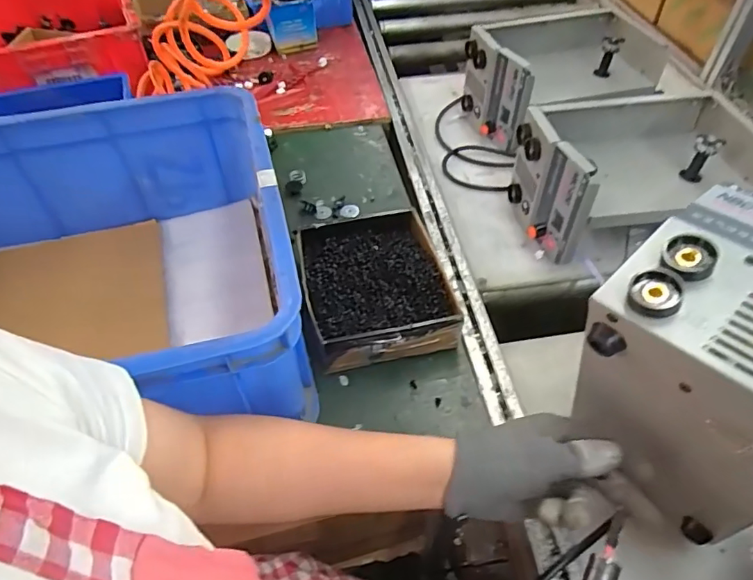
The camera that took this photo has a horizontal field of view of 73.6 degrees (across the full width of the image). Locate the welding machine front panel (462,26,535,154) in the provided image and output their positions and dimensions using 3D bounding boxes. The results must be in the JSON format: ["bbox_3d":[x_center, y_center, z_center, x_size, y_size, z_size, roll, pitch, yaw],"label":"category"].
[{"bbox_3d":[0.202,-0.340,0.868,0.046,0.154,0.173,-16,51,-12],"label":"welding machine front panel"}]

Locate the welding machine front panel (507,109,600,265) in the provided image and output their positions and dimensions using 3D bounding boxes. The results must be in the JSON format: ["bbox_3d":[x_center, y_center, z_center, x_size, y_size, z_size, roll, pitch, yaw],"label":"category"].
[{"bbox_3d":[0.230,-0.143,0.695,0.034,0.151,0.160,-14,51,-10],"label":"welding machine front panel"}]

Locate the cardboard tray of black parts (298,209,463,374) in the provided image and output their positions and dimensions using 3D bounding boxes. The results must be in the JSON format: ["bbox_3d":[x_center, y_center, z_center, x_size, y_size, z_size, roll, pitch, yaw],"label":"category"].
[{"bbox_3d":[-0.002,-0.005,0.645,0.173,0.058,0.207,-9,50,-5],"label":"cardboard tray of black parts"}]

